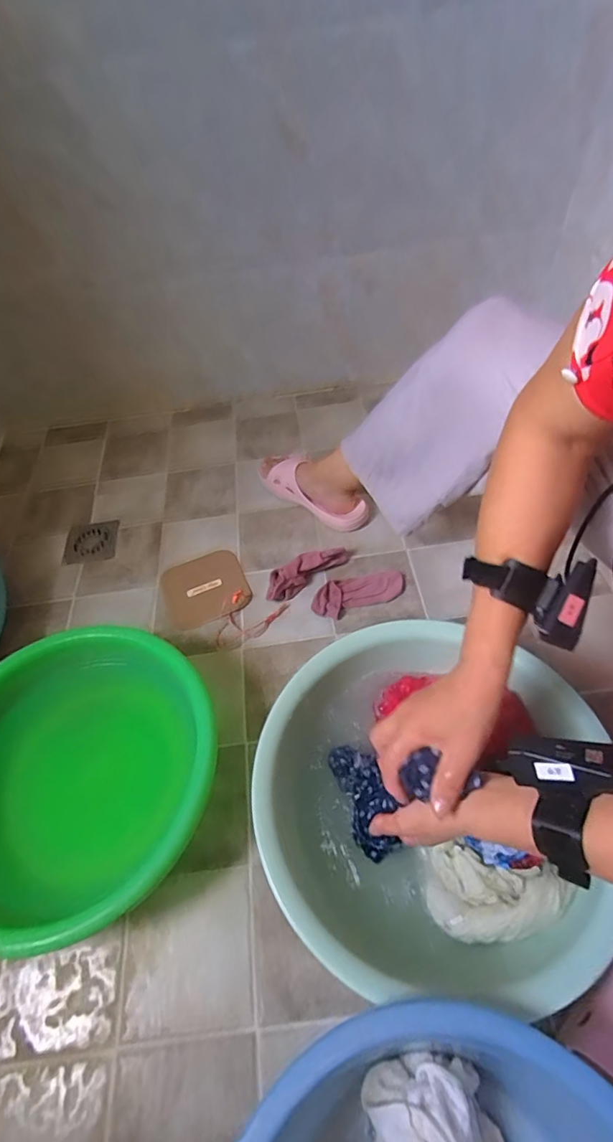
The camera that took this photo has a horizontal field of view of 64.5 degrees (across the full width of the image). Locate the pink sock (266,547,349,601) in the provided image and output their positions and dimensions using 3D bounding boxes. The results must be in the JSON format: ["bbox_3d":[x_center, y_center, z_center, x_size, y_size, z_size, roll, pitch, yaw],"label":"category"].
[{"bbox_3d":[-0.003,-0.007,0.843,0.165,0.046,0.057,-31,57,-17],"label":"pink sock"}]

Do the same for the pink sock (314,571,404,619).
[{"bbox_3d":[0.086,0.032,0.812,0.158,0.027,0.064,-20,55,-9],"label":"pink sock"}]

